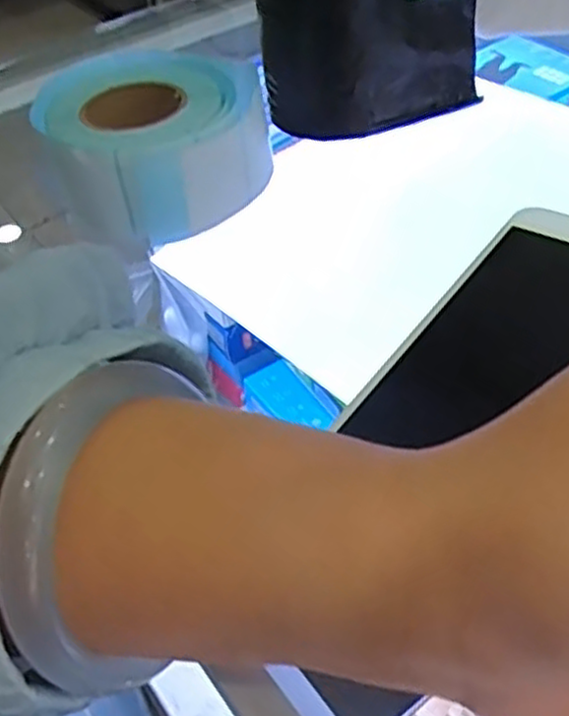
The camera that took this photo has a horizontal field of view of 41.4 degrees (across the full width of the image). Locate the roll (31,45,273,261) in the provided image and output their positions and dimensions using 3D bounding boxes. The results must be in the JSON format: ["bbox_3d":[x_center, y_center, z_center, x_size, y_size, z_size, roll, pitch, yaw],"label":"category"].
[{"bbox_3d":[-0.056,-0.095,0.325,0.095,0.043,0.100,-19,45,-12],"label":"roll"}]

